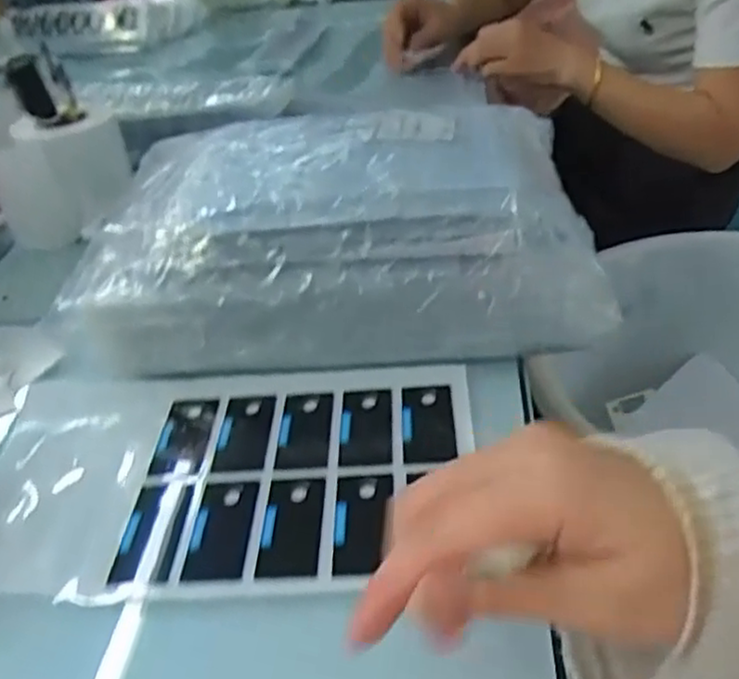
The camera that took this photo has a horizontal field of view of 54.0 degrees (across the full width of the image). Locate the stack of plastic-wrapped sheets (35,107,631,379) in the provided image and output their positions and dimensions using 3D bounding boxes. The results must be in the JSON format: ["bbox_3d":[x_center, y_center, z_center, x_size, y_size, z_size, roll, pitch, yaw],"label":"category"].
[{"bbox_3d":[-0.022,-0.076,0.466,0.306,0.096,0.196,-4,36,4],"label":"stack of plastic-wrapped sheets"}]

